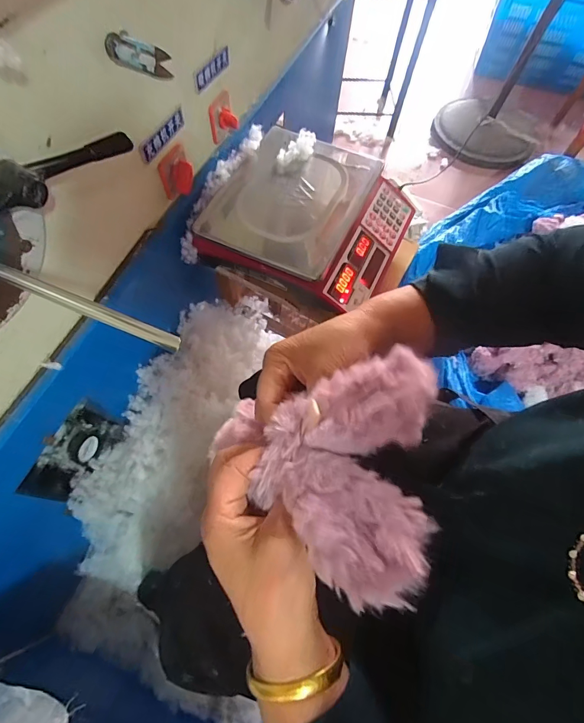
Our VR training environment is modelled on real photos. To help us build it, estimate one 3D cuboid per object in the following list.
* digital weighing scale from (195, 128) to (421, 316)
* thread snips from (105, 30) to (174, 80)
[{"bbox_3d":[0.032,-0.255,0.644,0.305,0.089,0.299,23,66,8],"label":"digital weighing scale"},{"bbox_3d":[-0.174,-0.353,0.428,0.011,0.031,0.116,22,31,7],"label":"thread snips"}]

